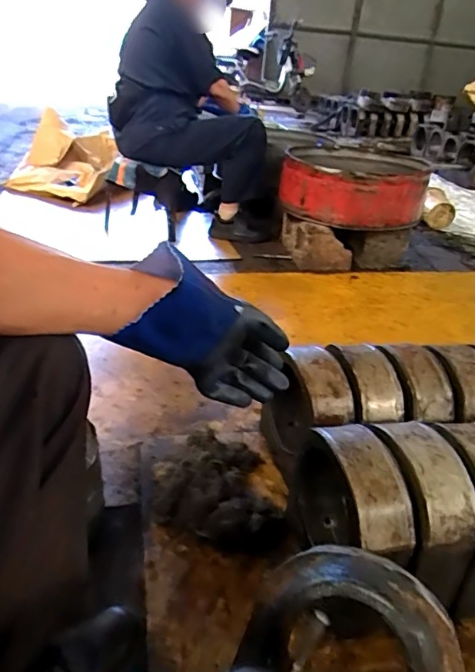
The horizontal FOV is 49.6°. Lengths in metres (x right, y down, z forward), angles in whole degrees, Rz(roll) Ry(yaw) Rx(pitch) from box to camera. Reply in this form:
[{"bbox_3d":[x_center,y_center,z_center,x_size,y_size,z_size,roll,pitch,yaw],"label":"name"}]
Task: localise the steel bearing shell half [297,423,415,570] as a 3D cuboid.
[{"bbox_3d":[0.168,0.262,0.759,0.089,0.216,0.206,-2,29,-13],"label":"steel bearing shell half"}]

